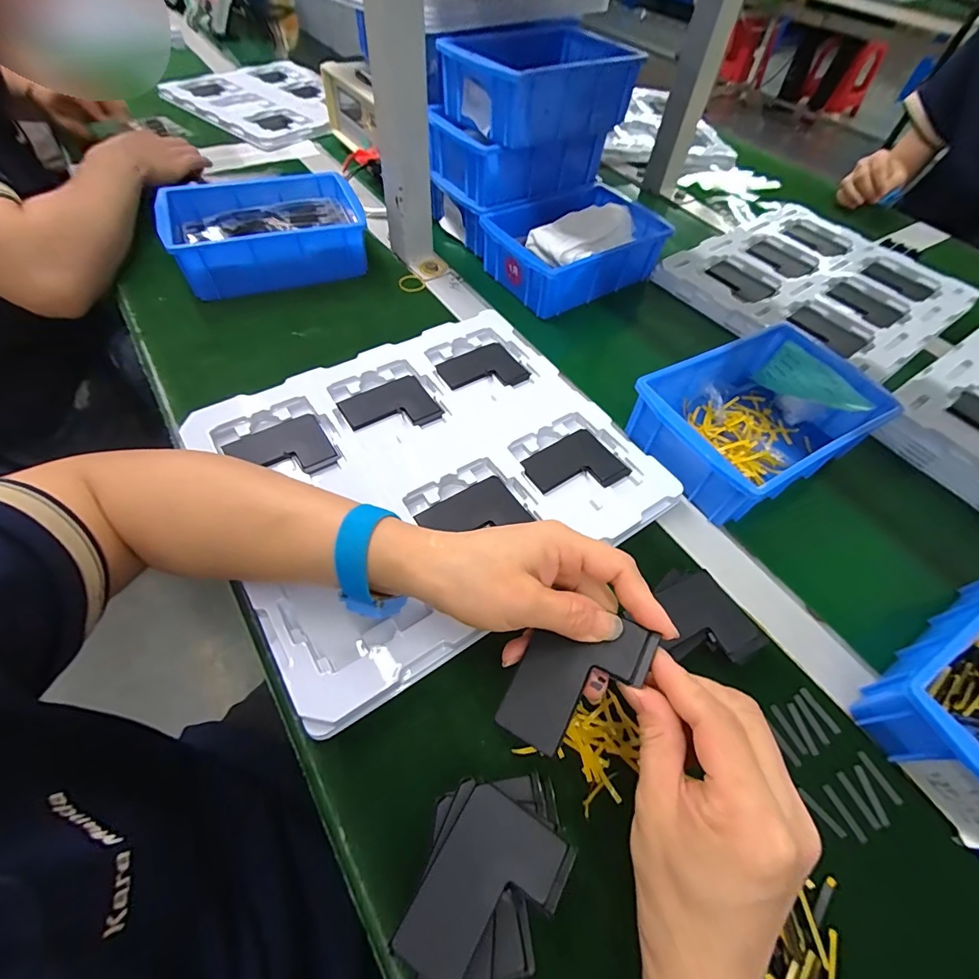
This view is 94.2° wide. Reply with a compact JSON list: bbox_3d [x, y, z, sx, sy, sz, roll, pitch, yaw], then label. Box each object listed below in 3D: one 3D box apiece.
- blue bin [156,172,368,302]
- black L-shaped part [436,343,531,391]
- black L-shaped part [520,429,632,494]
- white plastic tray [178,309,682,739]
[{"bbox_3d":[-0.248,-0.293,0.523,0.208,0.060,0.129,-19,61,-17],"label":"blue bin"},{"bbox_3d":[-0.009,-0.117,0.453,0.079,0.005,0.063,-27,63,-20],"label":"black L-shaped part"},{"bbox_3d":[0.073,-0.019,0.390,0.079,0.004,0.059,-27,63,-20],"label":"black L-shaped part"},{"bbox_3d":[-0.049,-0.023,0.376,0.317,0.022,0.276,-30,64,-22],"label":"white plastic tray"}]

